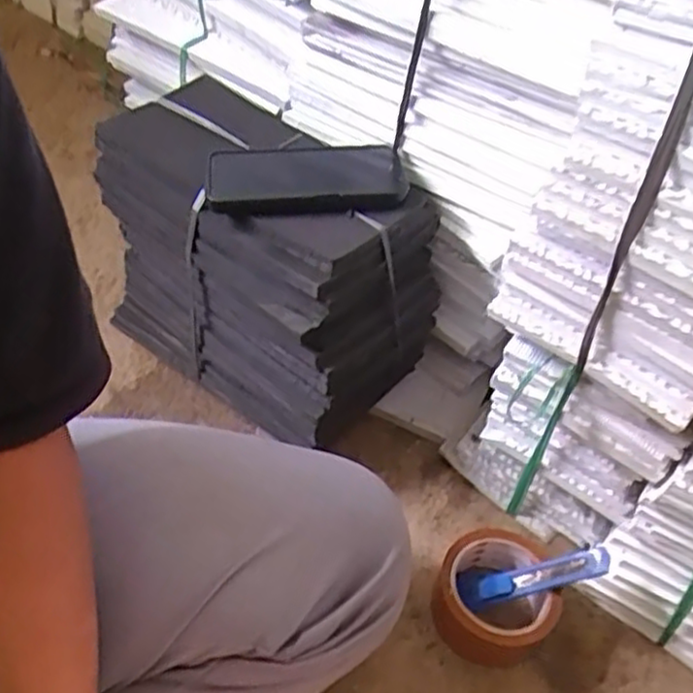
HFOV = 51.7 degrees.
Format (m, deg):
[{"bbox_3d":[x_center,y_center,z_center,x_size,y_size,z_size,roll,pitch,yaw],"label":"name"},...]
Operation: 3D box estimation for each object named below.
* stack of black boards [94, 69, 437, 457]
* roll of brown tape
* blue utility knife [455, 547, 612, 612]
[{"bbox_3d":[-0.073,-0.081,0.686,0.296,0.217,0.170,32,51,23],"label":"stack of black boards"},{"bbox_3d":[0.124,0.211,0.603,0.099,0.055,0.097,3,46,-3],"label":"roll of brown tape"},{"bbox_3d":[0.155,0.192,0.592,0.129,0.023,0.032,-23,39,27],"label":"blue utility knife"}]

